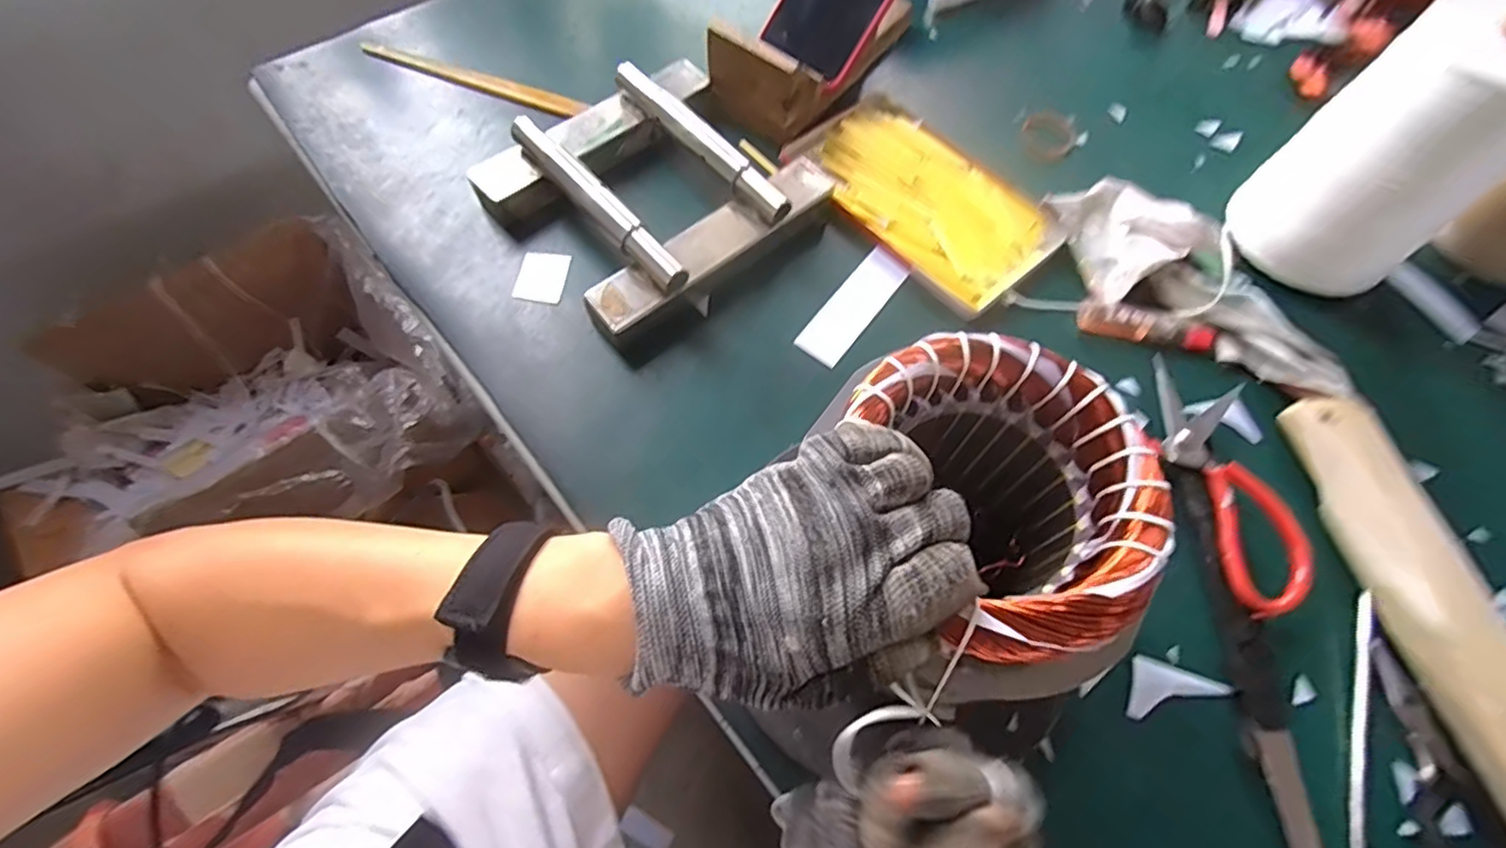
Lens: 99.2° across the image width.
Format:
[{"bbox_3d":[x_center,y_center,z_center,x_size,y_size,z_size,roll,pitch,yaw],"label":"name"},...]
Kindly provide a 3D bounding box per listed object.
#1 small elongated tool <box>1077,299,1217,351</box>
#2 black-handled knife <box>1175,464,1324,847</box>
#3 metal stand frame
[{"bbox_3d":[0.274,-0.068,0.447,0.088,0.014,0.021,14,65,4],"label":"small elongated tool"},{"bbox_3d":[0.271,0.133,0.352,0.025,0.012,0.225,-1,64,-3],"label":"black-handled knife"},{"bbox_3d":[-0.071,-0.176,0.463,0.201,0.050,0.178,-37,71,-18],"label":"metal stand frame"}]

